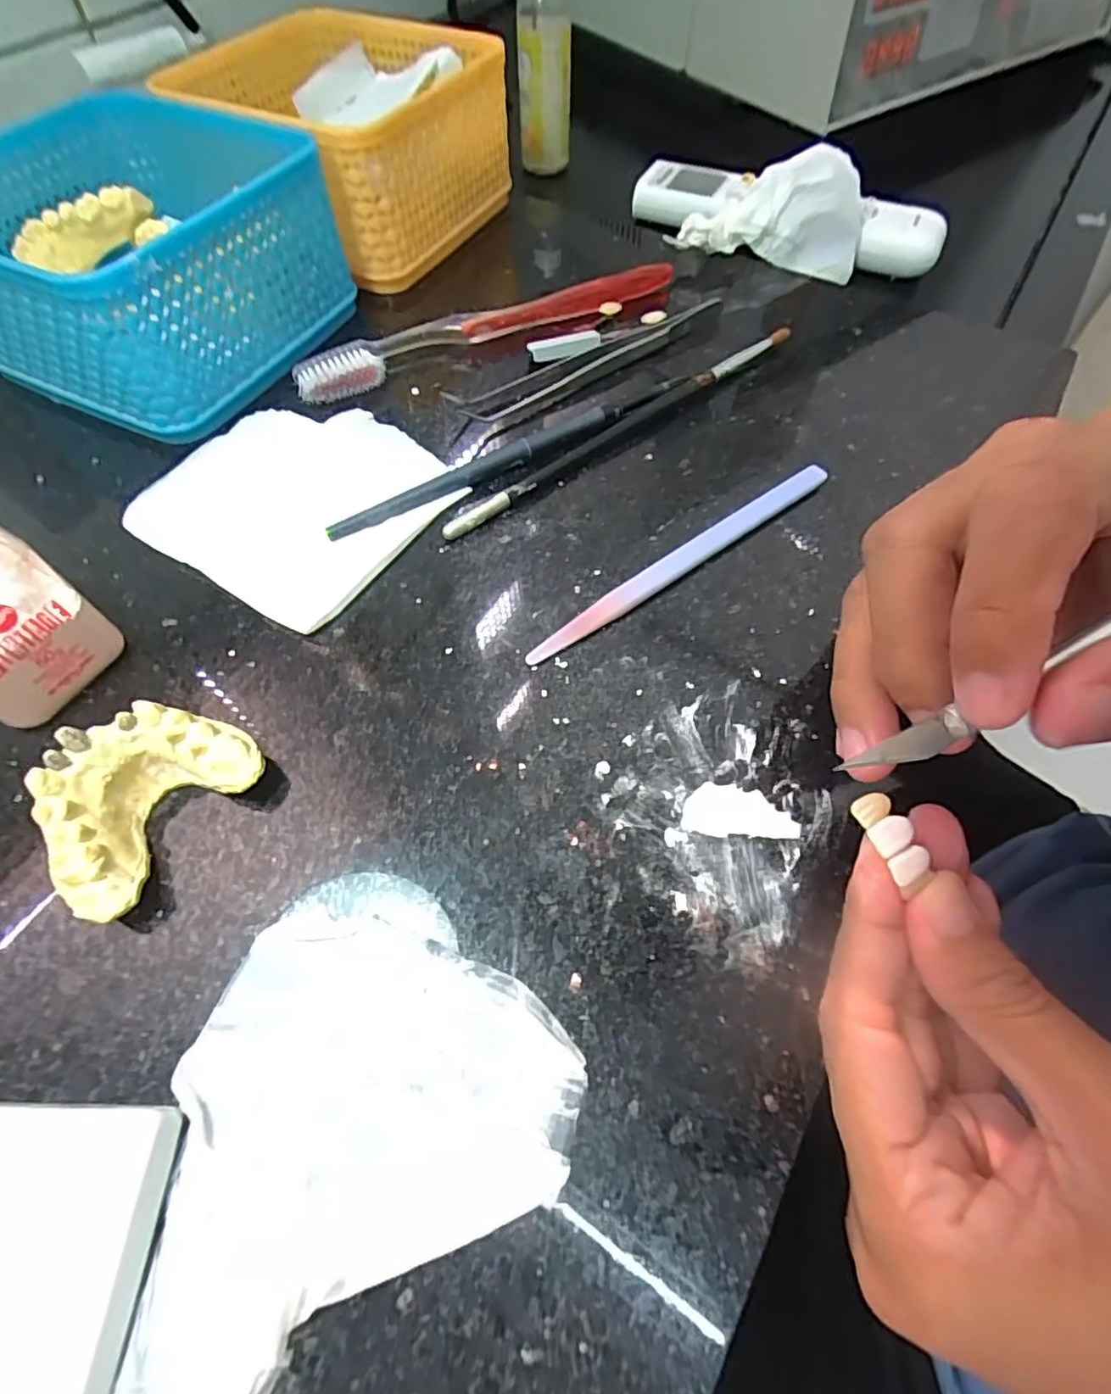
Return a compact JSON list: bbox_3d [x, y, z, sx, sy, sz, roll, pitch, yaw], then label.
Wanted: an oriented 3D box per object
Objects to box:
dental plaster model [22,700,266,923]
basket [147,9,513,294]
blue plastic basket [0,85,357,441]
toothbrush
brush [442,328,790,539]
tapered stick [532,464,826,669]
[{"bbox_3d":[-0.110,0.026,0.161,0.037,0.026,0.054,32,65,16],"label":"dental plaster model"},{"bbox_3d":[-0.108,-0.286,0.315,0.130,0.066,0.130,25,63,13],"label":"basket"},{"bbox_3d":[-0.174,-0.187,0.259,0.130,0.063,0.134,23,63,11],"label":"blue plastic basket"},{"bbox_3d":[-0.030,-0.172,0.279,0.183,0.016,0.017,-25,64,-14],"label":"toothbrush"},{"bbox_3d":[0.032,-0.112,0.248,0.186,0.010,0.009,-34,66,-18],"label":"brush"},{"bbox_3d":[0.048,-0.050,0.215,0.138,0.006,0.009,-33,66,-18],"label":"tapered stick"}]

